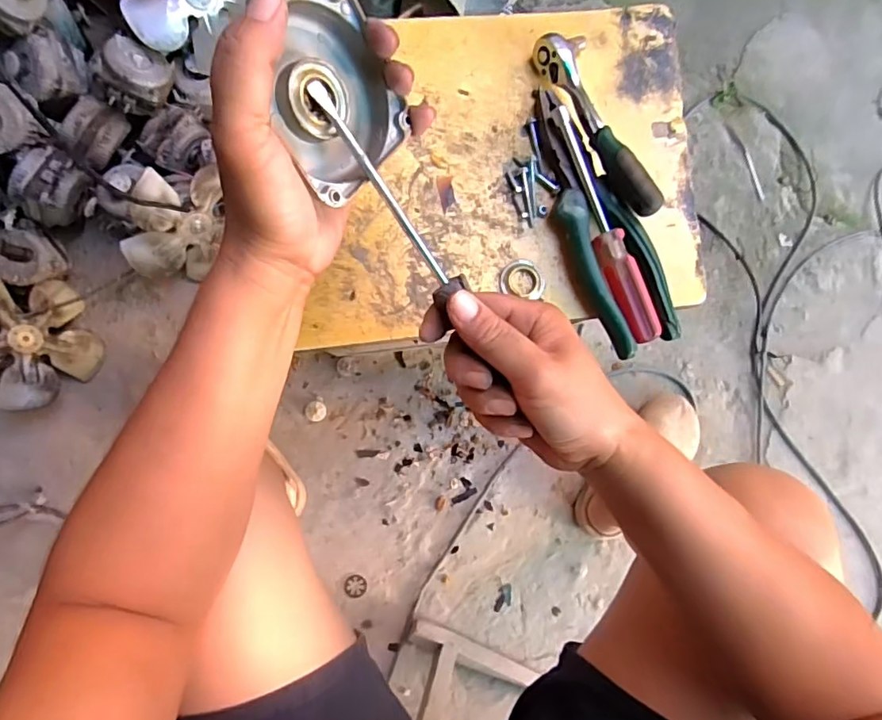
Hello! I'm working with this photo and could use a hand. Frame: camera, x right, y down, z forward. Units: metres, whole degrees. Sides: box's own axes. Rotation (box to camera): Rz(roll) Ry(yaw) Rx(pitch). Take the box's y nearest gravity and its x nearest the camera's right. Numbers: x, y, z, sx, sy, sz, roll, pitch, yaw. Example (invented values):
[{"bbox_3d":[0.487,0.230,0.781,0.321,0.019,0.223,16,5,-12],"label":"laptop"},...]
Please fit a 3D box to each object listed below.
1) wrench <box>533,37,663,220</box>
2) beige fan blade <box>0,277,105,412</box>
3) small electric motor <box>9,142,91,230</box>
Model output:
[{"bbox_3d":[0.117,-0.171,0.385,0.037,0.026,0.148,-24,87,-6],"label":"wrench"},{"bbox_3d":[-0.569,-0.034,0.720,0.032,0.178,0.177,-9,116,35],"label":"beige fan blade"},{"bbox_3d":[-0.524,-0.232,0.709,0.070,0.066,0.095,31,83,-1],"label":"small electric motor"}]

